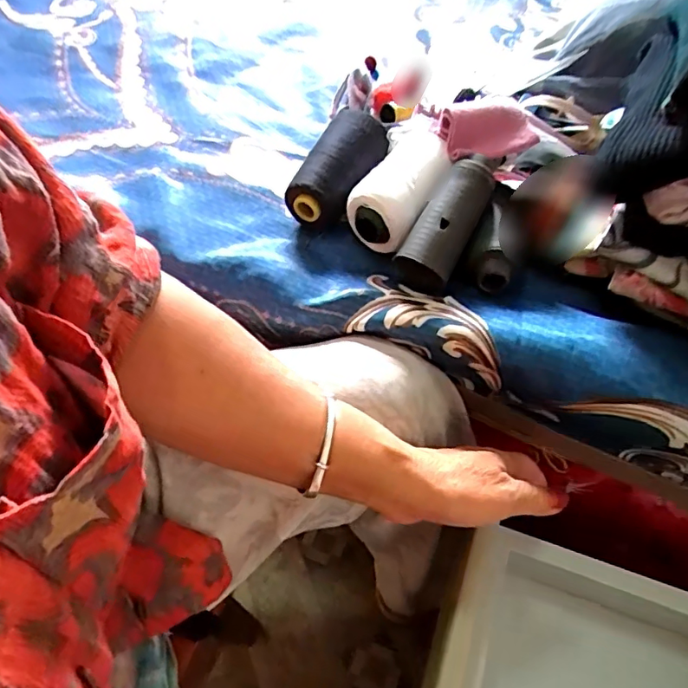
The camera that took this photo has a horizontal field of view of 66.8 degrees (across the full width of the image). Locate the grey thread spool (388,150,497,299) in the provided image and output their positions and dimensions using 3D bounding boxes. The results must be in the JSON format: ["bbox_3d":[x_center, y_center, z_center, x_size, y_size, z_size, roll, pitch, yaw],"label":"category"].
[{"bbox_3d":[0.078,-0.093,0.389,0.044,0.037,0.111,31,91,19],"label":"grey thread spool"}]

